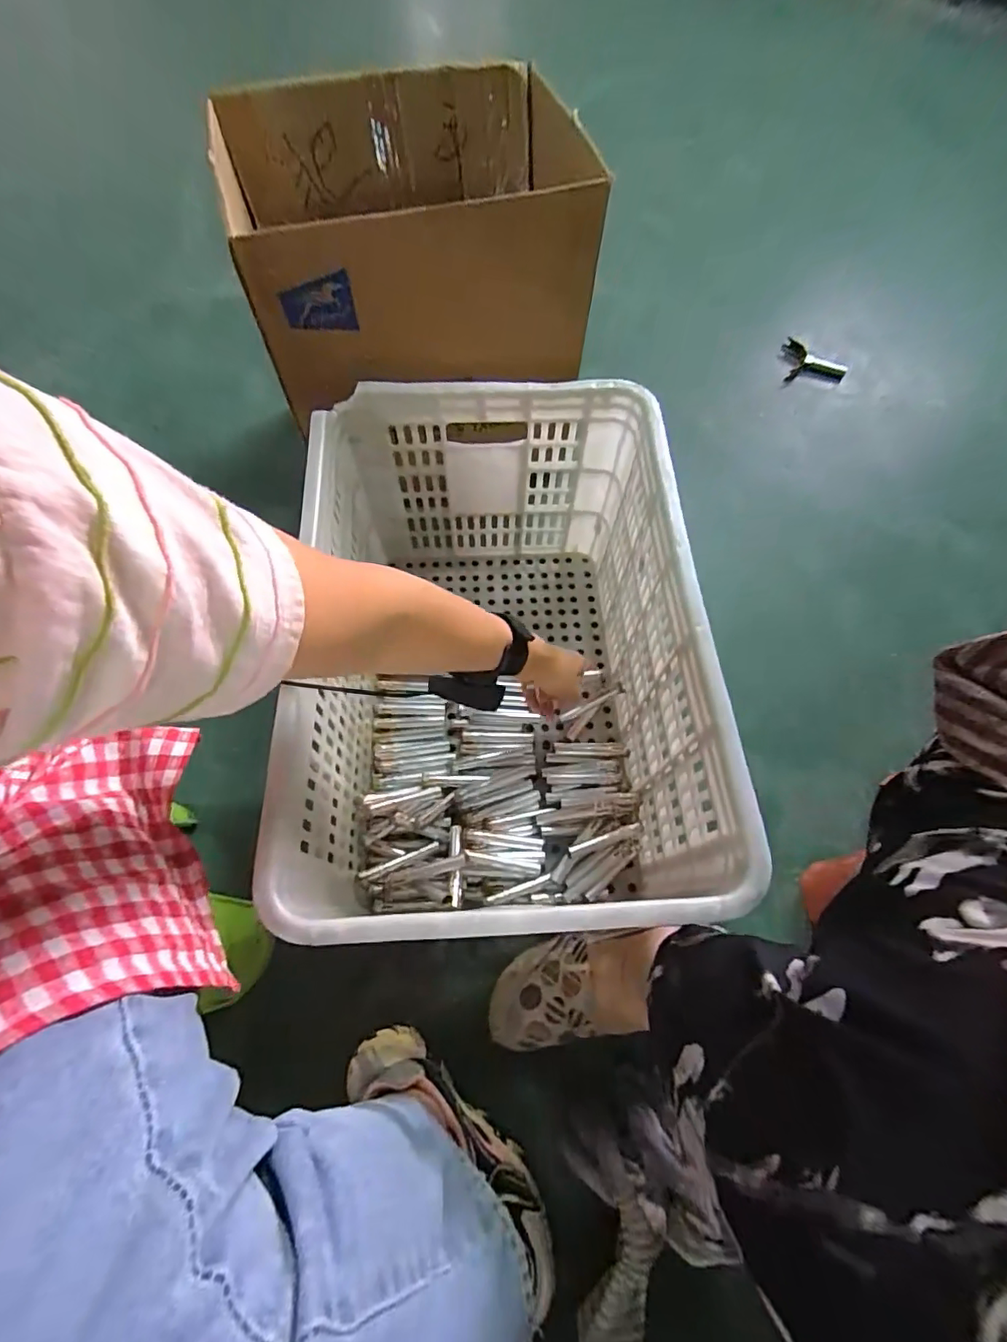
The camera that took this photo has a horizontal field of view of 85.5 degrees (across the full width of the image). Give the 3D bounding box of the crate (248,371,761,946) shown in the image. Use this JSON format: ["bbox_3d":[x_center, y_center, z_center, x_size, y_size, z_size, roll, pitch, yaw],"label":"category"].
[{"bbox_3d":[-0.006,-0.011,0.596,0.347,0.301,0.518,-4,68,-2],"label":"crate"}]

